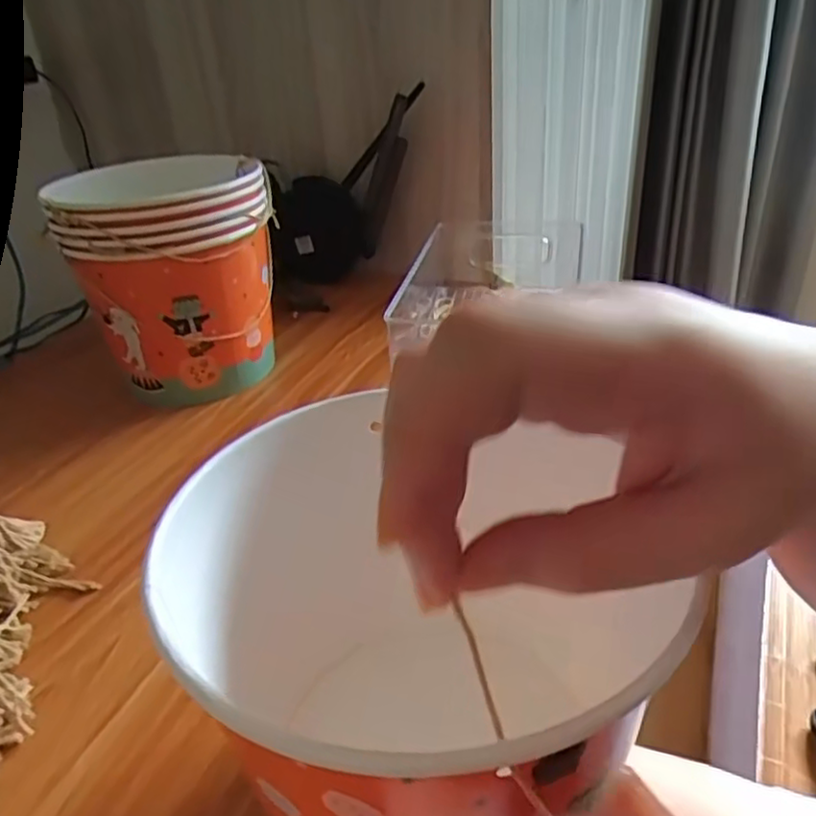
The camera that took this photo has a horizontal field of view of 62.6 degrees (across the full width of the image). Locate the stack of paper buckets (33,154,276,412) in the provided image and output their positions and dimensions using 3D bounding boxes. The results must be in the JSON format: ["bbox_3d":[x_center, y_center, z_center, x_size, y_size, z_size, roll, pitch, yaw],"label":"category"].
[{"bbox_3d":[-0.183,-0.110,0.562,0.144,0.194,0.138,-8,32,-8],"label":"stack of paper buckets"}]

